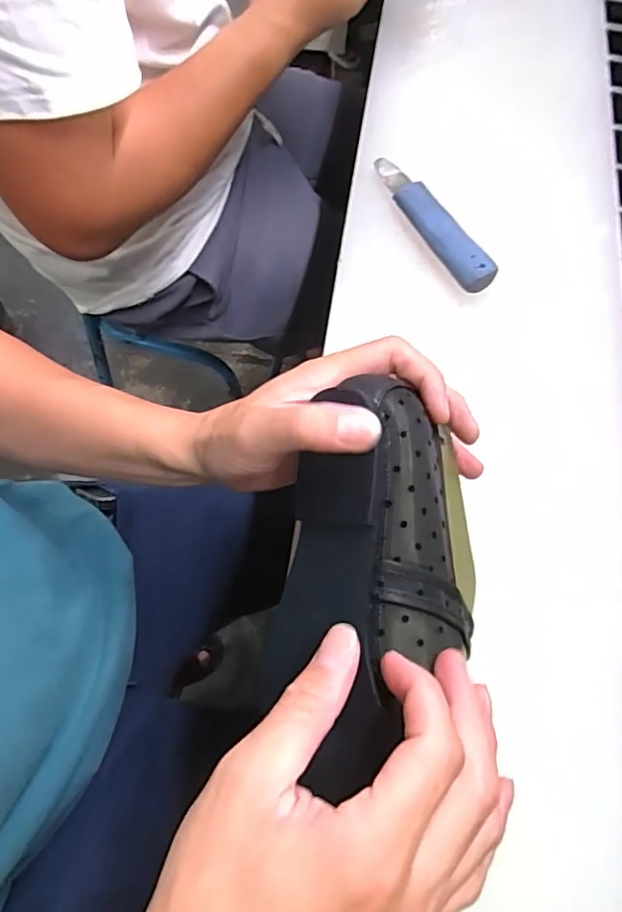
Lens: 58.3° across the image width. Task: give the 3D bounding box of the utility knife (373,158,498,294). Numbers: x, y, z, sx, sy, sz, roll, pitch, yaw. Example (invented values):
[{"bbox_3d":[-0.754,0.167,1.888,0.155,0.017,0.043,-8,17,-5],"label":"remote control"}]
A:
[{"bbox_3d":[0.101,-0.198,0.471,0.025,0.024,0.149,-31,72,-14],"label":"utility knife"}]

